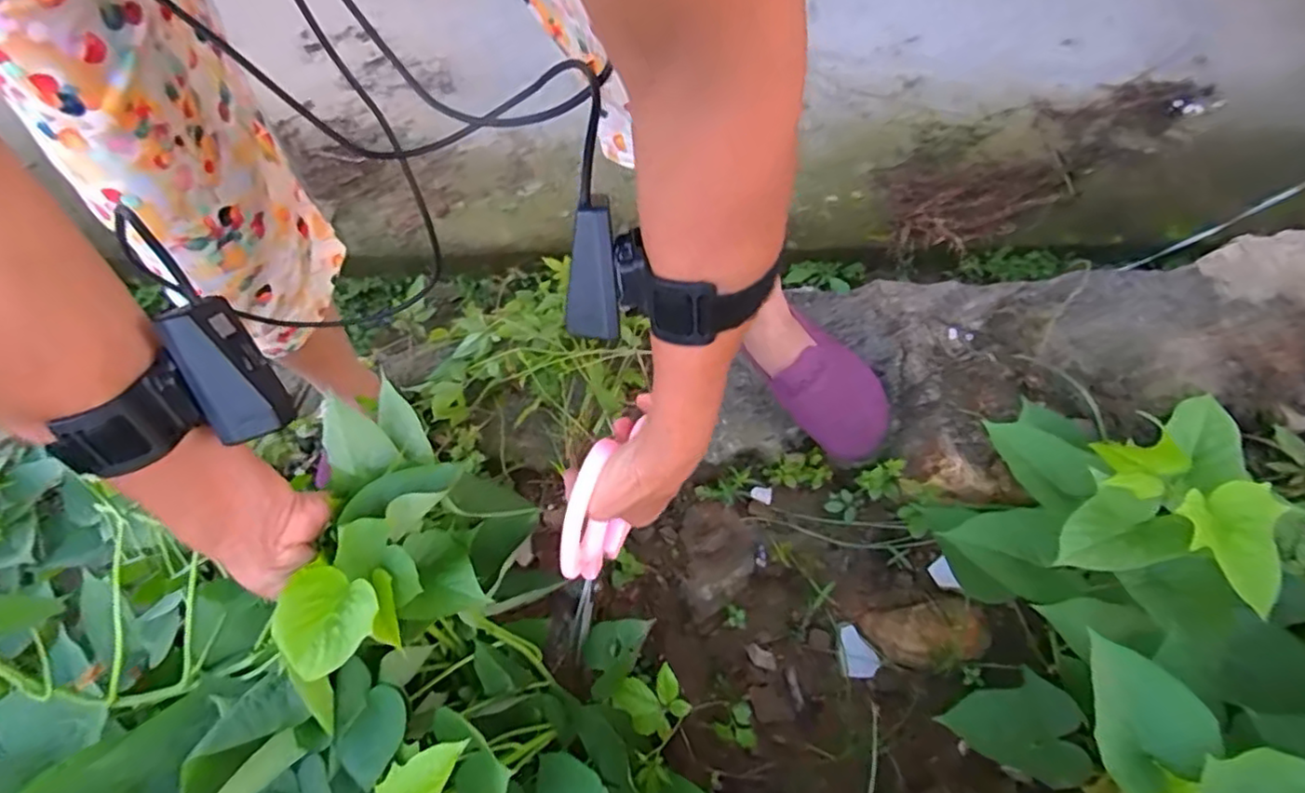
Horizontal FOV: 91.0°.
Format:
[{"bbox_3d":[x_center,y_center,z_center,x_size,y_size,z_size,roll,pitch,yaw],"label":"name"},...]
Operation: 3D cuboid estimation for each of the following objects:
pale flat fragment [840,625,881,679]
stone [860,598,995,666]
[{"bbox_3d":[0.194,0.238,0.599,0.029,0.005,0.045,-11,70,14],"label":"pale flat fragment"},{"bbox_3d":[0.254,0.223,0.596,0.105,0.039,0.056,-17,59,9],"label":"stone"}]

